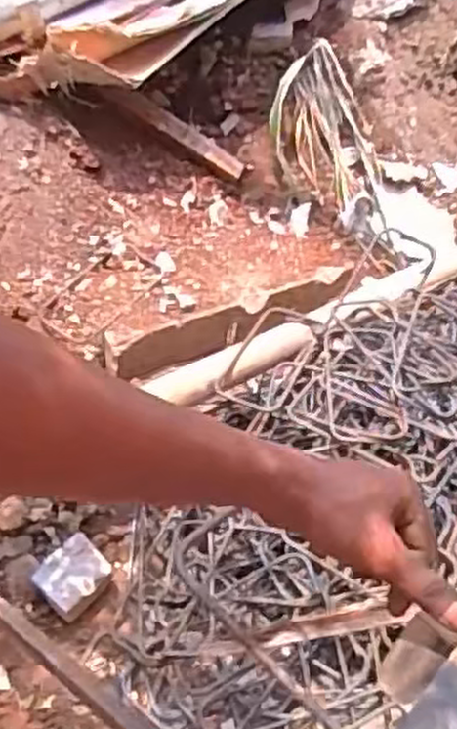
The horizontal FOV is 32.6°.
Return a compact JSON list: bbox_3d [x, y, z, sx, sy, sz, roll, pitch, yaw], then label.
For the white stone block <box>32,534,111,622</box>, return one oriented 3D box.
[{"bbox_3d":[-0.244,0.334,1.229,0.087,0.076,0.105,43,63,16],"label":"white stone block"}]

